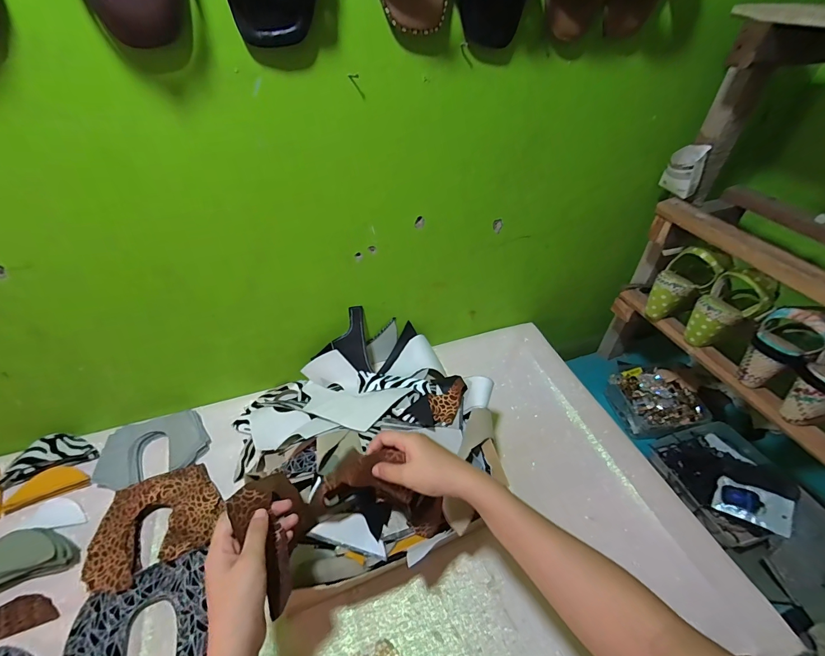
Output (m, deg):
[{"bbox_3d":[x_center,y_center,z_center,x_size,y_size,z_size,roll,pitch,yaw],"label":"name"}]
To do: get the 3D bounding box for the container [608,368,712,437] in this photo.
[{"bbox_3d":[0.535,0.165,0.836,0.145,0.070,0.160,-9,44,-11],"label":"container"}]

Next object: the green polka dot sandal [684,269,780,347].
[{"bbox_3d":[0.532,-0.031,0.634,0.074,0.139,0.083,-28,50,-27],"label":"green polka dot sandal"}]

